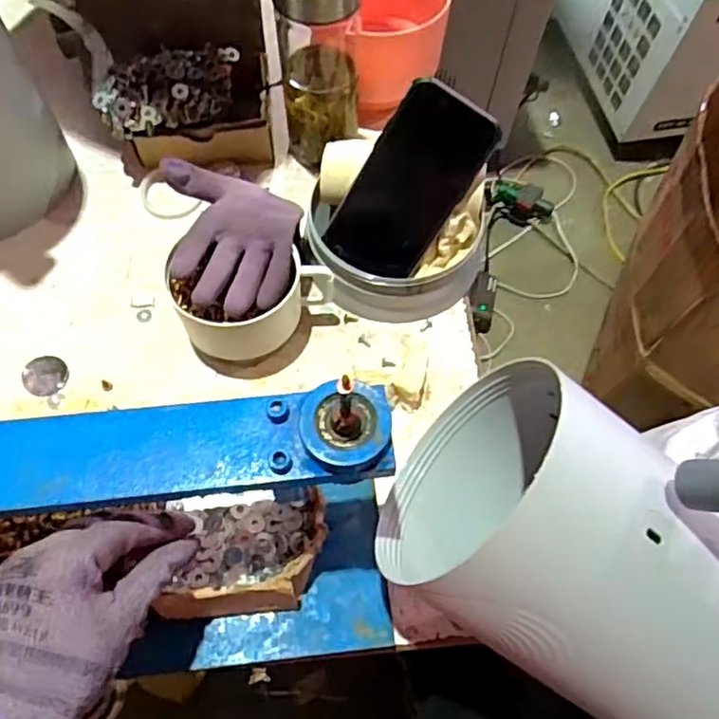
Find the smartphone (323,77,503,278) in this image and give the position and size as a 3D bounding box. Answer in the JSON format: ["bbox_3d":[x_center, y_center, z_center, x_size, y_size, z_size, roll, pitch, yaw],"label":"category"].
[{"bbox_3d":[0.043,-0.146,0.541,0.085,0.012,0.160,32,111,-2],"label":"smartphone"}]

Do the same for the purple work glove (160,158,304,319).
[{"bbox_3d":[-0.101,-0.102,0.525,0.100,0.051,0.131,-8,65,-6],"label":"purple work glove"}]

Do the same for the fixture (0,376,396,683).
[{"bbox_3d":[-0.223,0.128,0.386,0.486,0.188,0.131,-5,65,-5],"label":"fixture"}]

